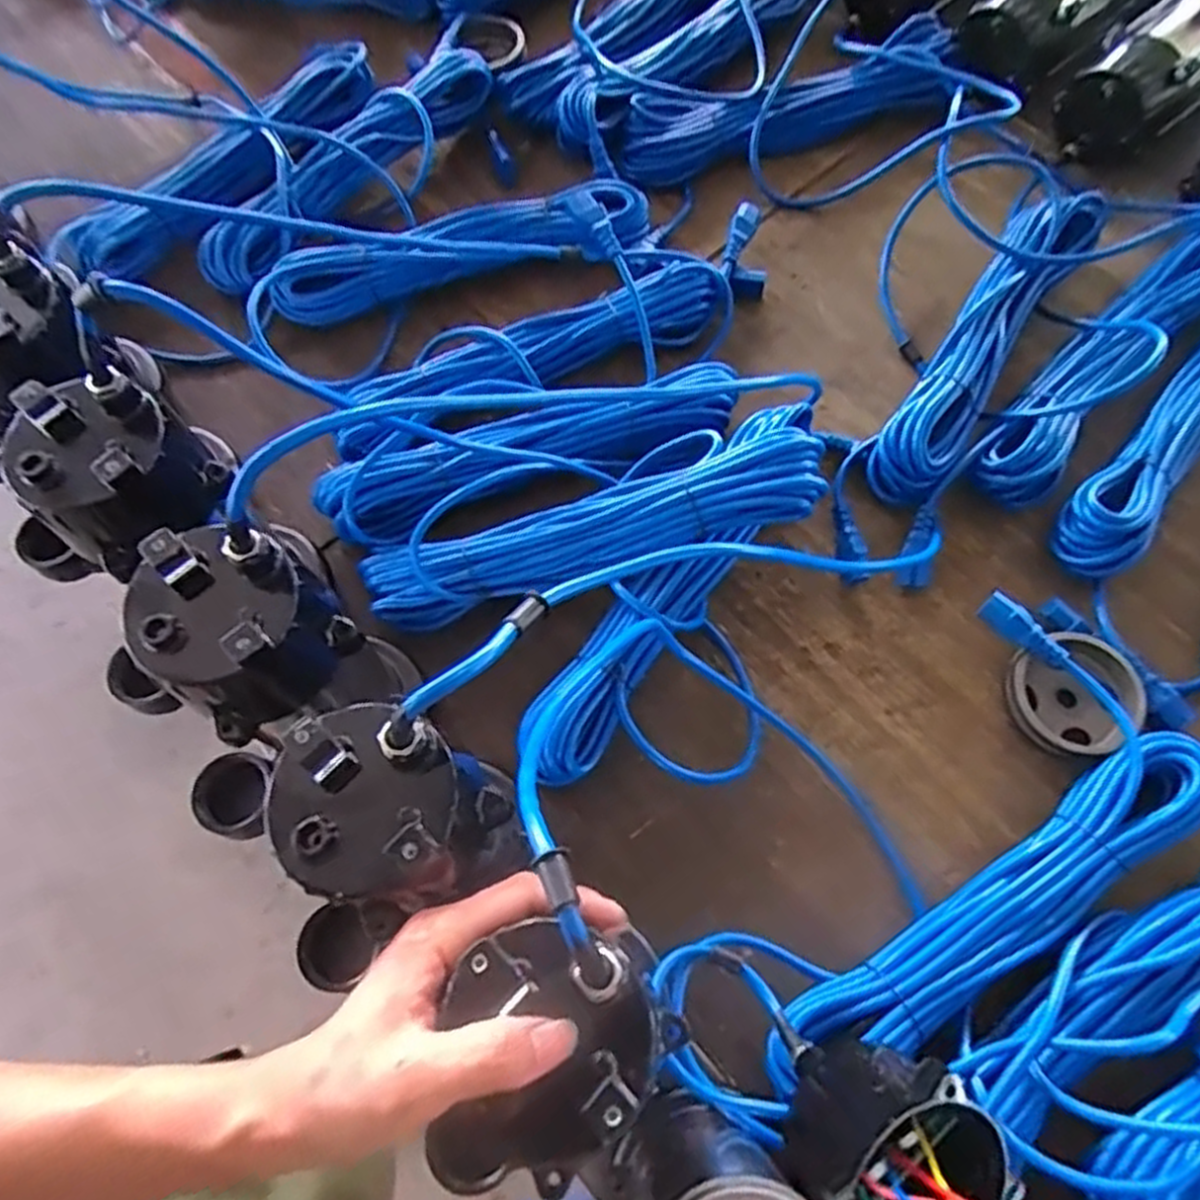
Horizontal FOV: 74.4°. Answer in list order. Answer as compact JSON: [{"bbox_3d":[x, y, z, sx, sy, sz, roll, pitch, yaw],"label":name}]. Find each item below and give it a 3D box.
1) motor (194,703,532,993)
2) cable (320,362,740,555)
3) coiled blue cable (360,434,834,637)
[{"bbox_3d":[-0.100,0.100,0.364,0.108,0.084,0.097,-30,70,-9],"label":"motor"},{"bbox_3d":[-0.051,-0.118,0.632,0.343,0.053,0.089,-17,68,-5],"label":"cable"},{"bbox_3d":[-0.005,-0.058,0.583,0.339,0.065,0.080,-16,68,11],"label":"coiled blue cable"}]

